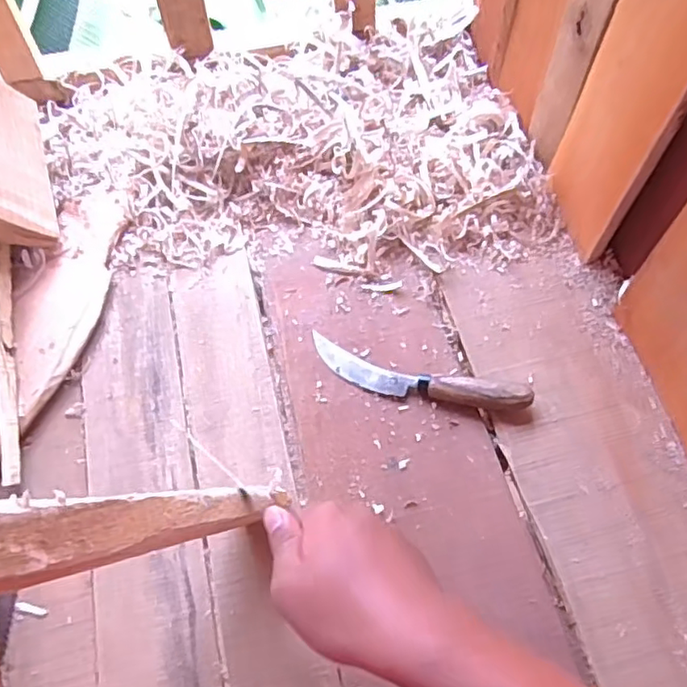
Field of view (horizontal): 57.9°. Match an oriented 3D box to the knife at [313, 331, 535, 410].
[{"bbox_3d":[0.066,0.032,0.577,0.207,0.026,0.038,16,64,10],"label":"knife"}]

